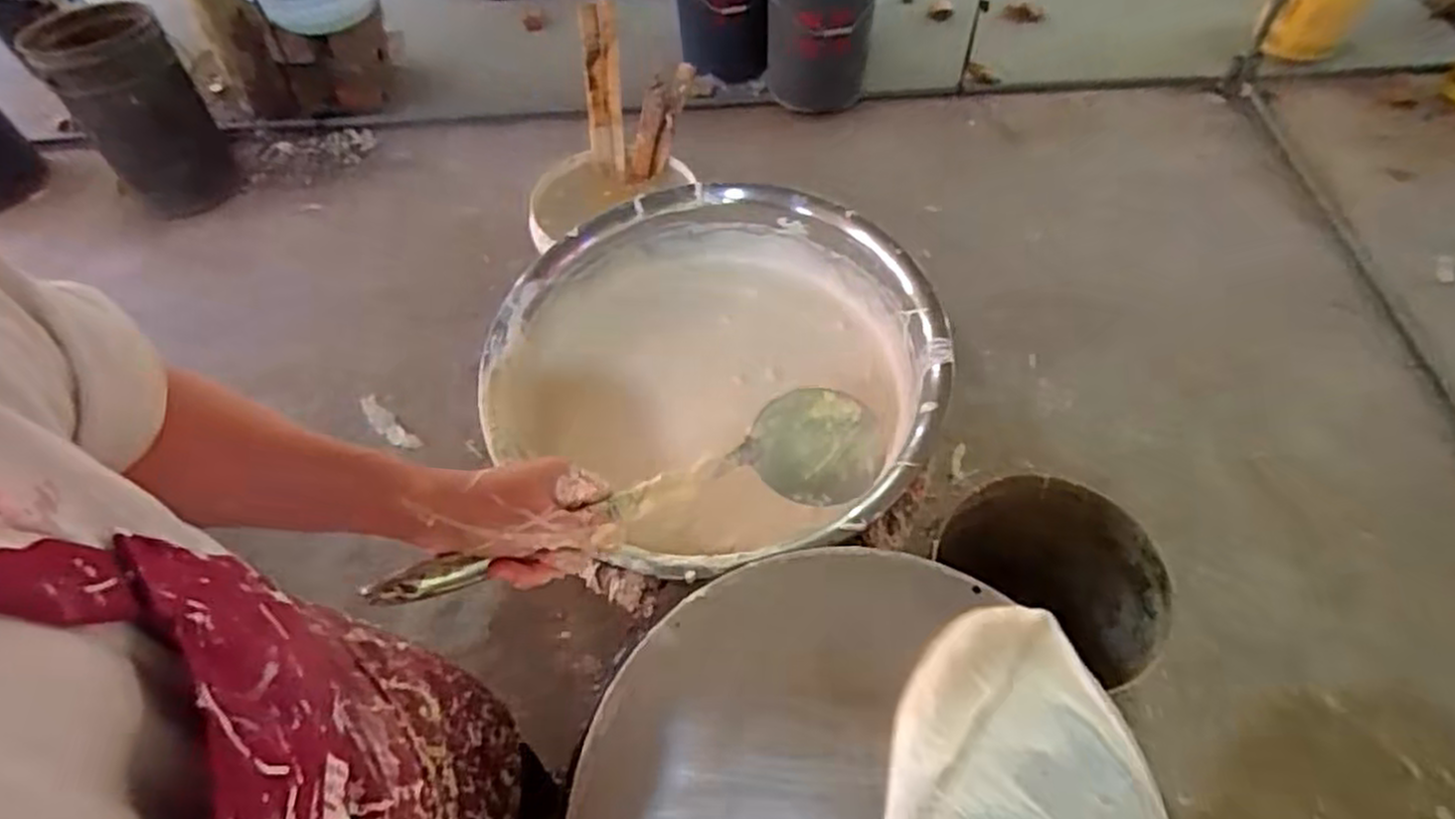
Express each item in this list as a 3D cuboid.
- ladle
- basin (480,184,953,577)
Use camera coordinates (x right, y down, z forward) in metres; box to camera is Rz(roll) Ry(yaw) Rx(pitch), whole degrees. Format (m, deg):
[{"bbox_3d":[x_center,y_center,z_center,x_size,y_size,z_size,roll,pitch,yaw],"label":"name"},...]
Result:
[{"bbox_3d":[-0.052,0.062,0.516,0.339,0.078,0.063,-16,55,-20],"label":"ladle"},{"bbox_3d":[0.002,-0.036,0.947,0.464,0.162,0.485,-2,54,2],"label":"basin"}]

